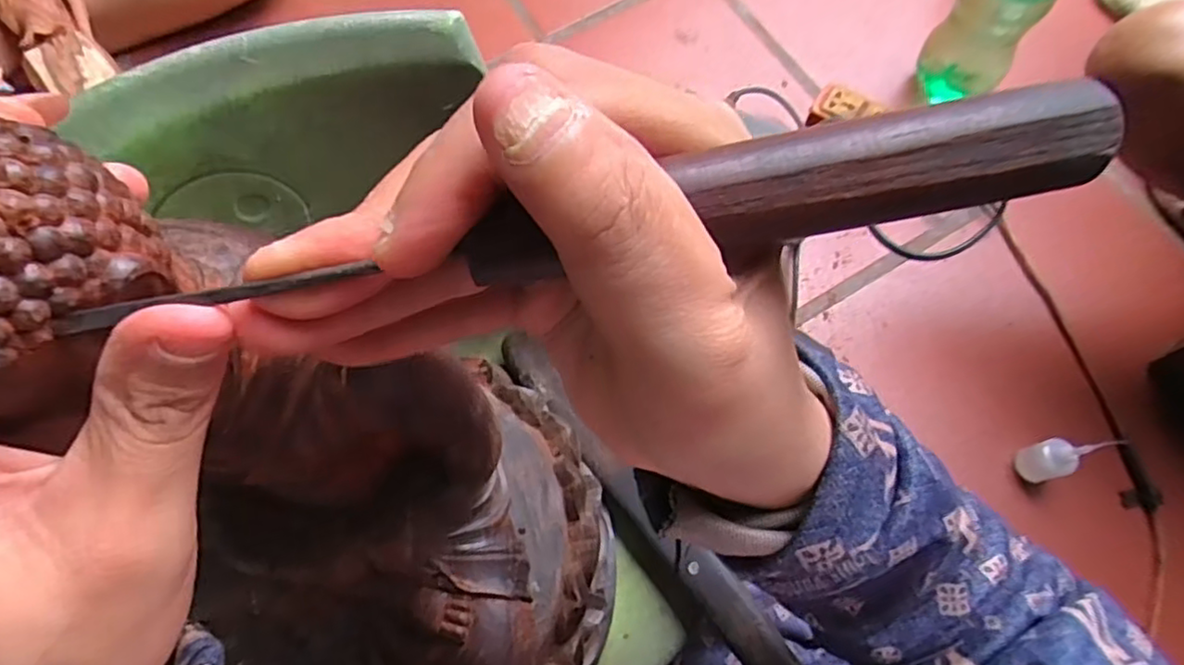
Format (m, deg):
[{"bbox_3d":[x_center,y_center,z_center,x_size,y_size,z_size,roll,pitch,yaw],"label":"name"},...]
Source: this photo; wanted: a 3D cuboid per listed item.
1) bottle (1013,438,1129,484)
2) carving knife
[{"bbox_3d":[0.451,0.121,0.639,0.027,0.120,0.036,-12,71,-3],"label":"bottle"},{"bbox_3d":[0.001,-0.018,0.120,0.183,0.018,0.018,-11,71,1],"label":"carving knife"}]

